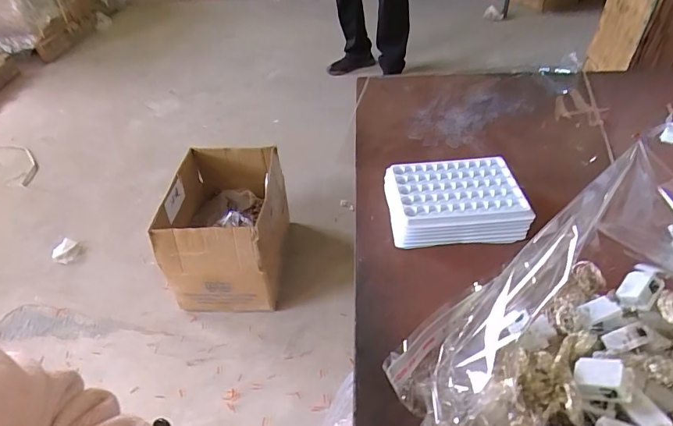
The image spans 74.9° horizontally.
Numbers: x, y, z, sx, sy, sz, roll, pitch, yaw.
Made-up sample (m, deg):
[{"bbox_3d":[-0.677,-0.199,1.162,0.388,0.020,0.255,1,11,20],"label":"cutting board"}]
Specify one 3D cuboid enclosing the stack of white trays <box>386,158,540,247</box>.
[{"bbox_3d":[0.120,-0.009,0.451,0.132,0.040,0.099,-4,42,1],"label":"stack of white trays"}]

